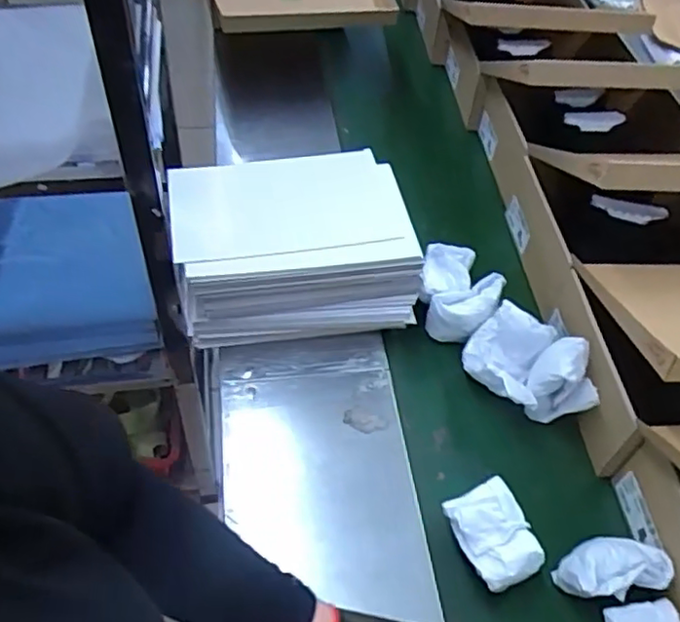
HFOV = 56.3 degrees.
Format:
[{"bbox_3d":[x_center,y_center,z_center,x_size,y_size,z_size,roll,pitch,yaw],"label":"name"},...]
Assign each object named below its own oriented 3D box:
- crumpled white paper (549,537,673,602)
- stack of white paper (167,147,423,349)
[{"bbox_3d":[0.298,0.285,0.702,0.109,0.067,0.067,-4,51,-8],"label":"crumpled white paper"},{"bbox_3d":[-0.071,-0.095,0.907,0.318,0.138,0.231,-4,51,-8],"label":"stack of white paper"}]

